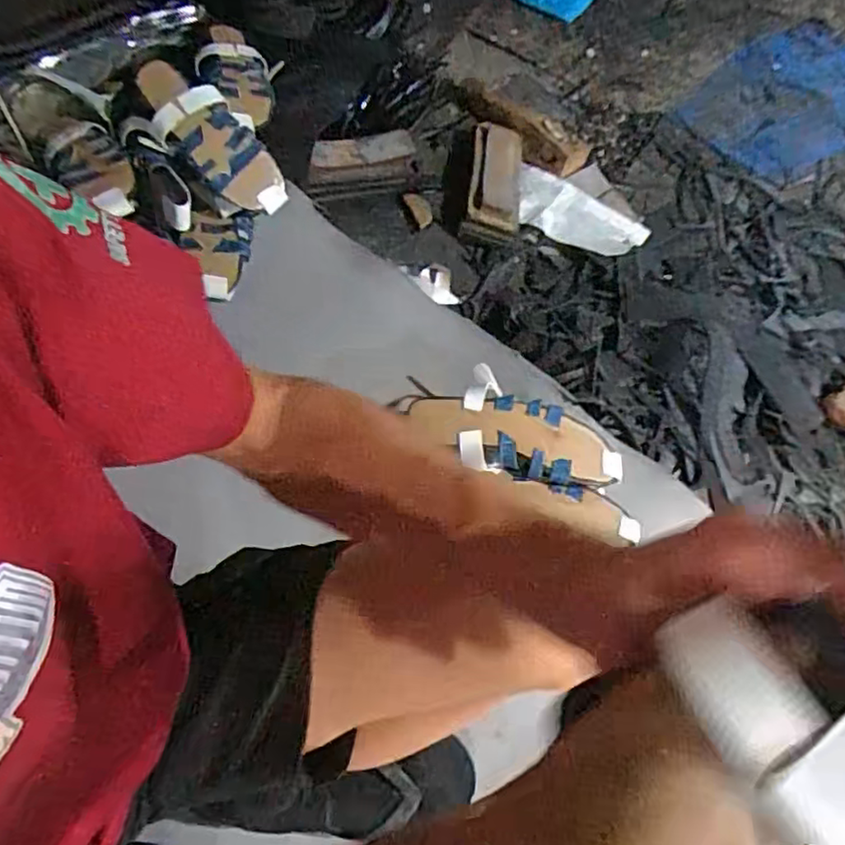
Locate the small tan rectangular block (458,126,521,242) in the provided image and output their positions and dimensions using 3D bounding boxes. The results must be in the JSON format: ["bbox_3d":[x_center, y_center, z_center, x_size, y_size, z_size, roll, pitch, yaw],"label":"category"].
[{"bbox_3d":[0.115,-0.400,1.077,0.094,0.072,0.227,6,61,-1],"label":"small tan rectangular block"}]

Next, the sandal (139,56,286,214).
[{"bbox_3d":[-0.279,-0.374,0.860,0.227,0.053,0.089,44,65,-17],"label":"sandal"}]

